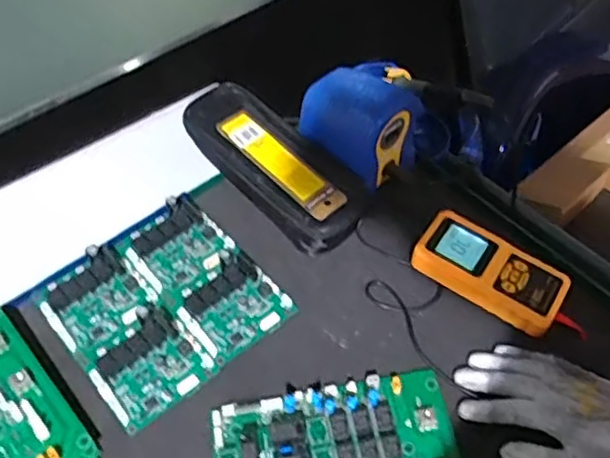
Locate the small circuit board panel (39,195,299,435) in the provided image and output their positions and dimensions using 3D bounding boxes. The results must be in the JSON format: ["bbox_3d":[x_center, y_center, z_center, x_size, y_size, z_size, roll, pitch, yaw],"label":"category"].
[{"bbox_3d":[-0.135,0.068,0.599,0.185,0.019,0.178,-35,62,-22],"label":"small circuit board panel"}]

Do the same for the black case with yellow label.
[{"bbox_3d":[-0.034,-0.071,0.674,0.093,0.050,0.224,-38,63,-23],"label":"black case with yellow label"}]

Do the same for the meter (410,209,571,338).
[{"bbox_3d":[0.182,0.038,0.611,0.141,0.024,0.075,29,60,19],"label":"meter"}]

